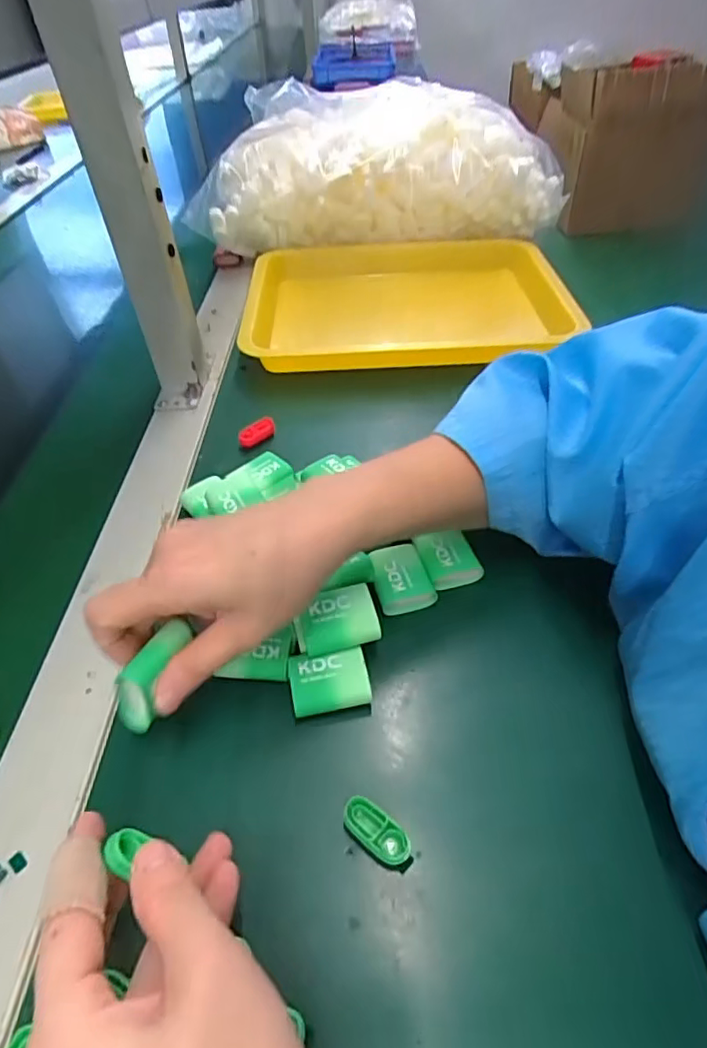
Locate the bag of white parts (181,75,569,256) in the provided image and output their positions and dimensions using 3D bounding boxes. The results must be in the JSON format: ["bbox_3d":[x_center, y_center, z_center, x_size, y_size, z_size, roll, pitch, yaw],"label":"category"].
[{"bbox_3d":[0.027,-0.451,0.711,0.432,0.151,0.149,-3,44,0],"label":"bag of white parts"}]

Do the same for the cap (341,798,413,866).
[{"bbox_3d":[0.011,0.140,0.261,0.033,0.008,0.016,26,52,27],"label":"cap"}]

